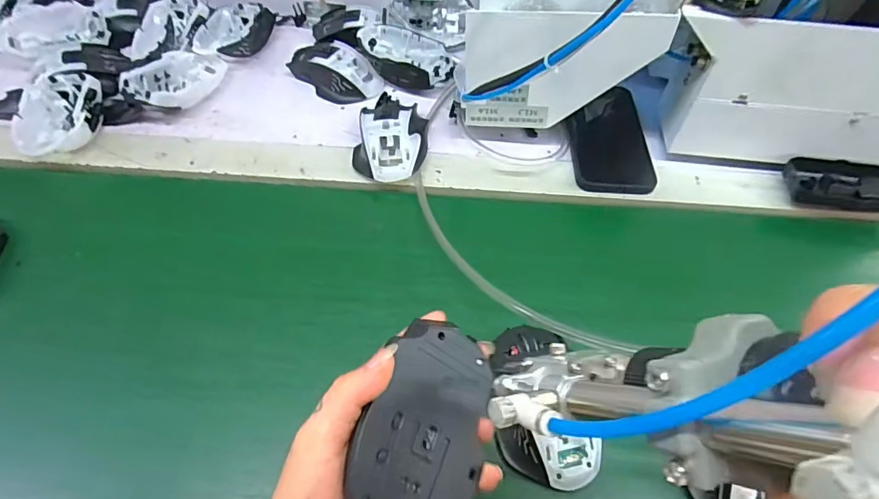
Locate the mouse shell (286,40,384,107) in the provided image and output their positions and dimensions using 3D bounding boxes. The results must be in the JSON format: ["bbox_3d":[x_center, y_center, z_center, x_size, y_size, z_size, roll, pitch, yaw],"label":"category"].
[{"bbox_3d":[-0.124,-0.211,0.567,0.112,0.032,0.059,34,63,17],"label":"mouse shell"}]

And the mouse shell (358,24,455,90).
[{"bbox_3d":[-0.037,-0.224,0.572,0.115,0.030,0.072,22,60,12],"label":"mouse shell"}]

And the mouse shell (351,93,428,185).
[{"bbox_3d":[-0.048,-0.126,0.508,0.071,0.041,0.132,5,58,1],"label":"mouse shell"}]

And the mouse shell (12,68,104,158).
[{"bbox_3d":[-0.388,-0.138,0.504,0.064,0.033,0.118,-2,59,-3],"label":"mouse shell"}]

